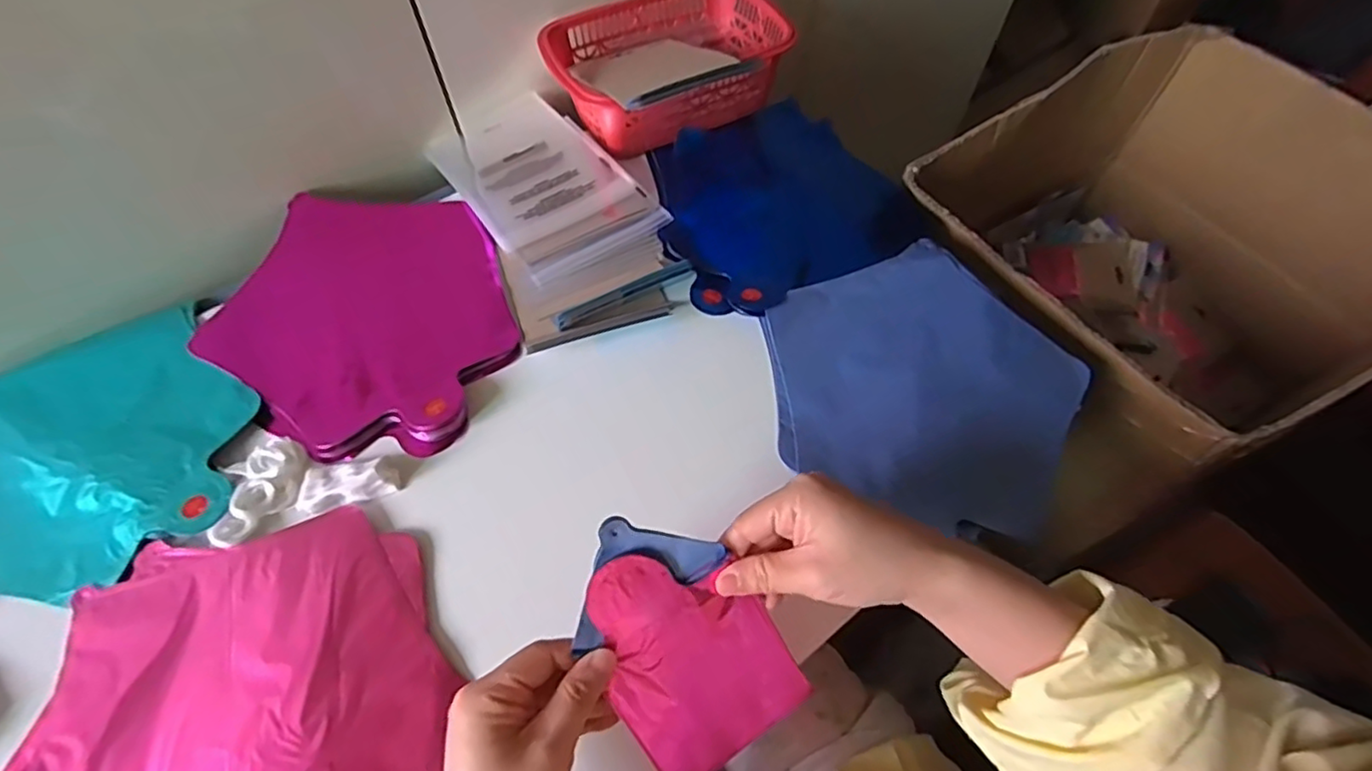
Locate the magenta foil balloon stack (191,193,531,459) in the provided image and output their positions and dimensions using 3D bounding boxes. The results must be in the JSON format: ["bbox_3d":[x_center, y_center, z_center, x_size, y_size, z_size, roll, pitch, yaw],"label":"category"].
[{"bbox_3d":[-0.242,-0.061,0.494,0.234,0.015,0.218,23,62,12],"label":"magenta foil balloon stack"}]

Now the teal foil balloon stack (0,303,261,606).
[{"bbox_3d":[-0.422,0.053,0.433,0.225,0.022,0.212,-37,67,-20],"label":"teal foil balloon stack"}]

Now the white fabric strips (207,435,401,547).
[{"bbox_3d":[-0.254,0.056,0.421,0.111,0.016,0.062,-20,62,-12],"label":"white fabric strips"}]

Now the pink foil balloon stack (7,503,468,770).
[{"bbox_3d":[-0.249,0.206,0.340,0.230,0.013,0.260,-9,60,-6],"label":"pink foil balloon stack"}]

